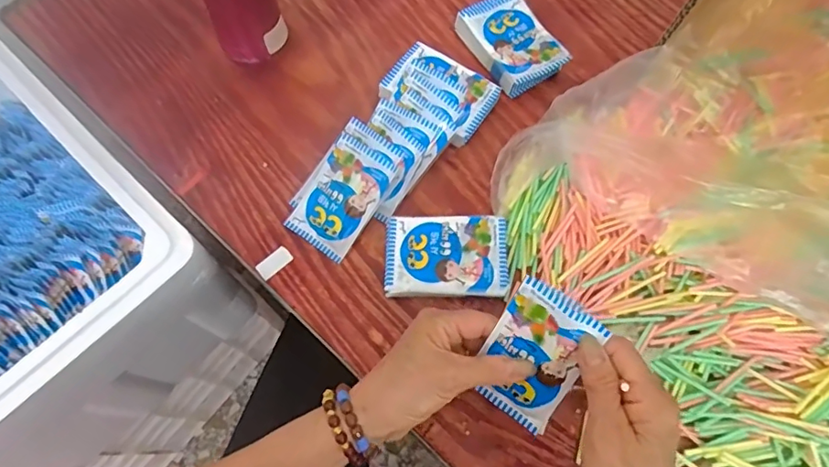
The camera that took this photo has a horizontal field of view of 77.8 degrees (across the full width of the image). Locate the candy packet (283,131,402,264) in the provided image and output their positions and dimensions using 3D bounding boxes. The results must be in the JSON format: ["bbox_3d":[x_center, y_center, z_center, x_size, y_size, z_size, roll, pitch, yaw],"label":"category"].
[{"bbox_3d":[-0.068,-0.034,0.477,0.066,0.010,0.104,34,94,11],"label":"candy packet"}]

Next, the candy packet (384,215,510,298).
[{"bbox_3d":[0.028,0.021,0.463,0.106,0.027,0.073,2,69,0],"label":"candy packet"}]

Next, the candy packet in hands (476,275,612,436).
[{"bbox_3d":[0.081,0.087,0.356,0.062,0.105,0.008,32,29,19],"label":"candy packet in hands"}]

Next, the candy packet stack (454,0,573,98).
[{"bbox_3d":[0.102,-0.203,0.551,0.075,0.028,0.108,-27,72,-10],"label":"candy packet stack"}]

